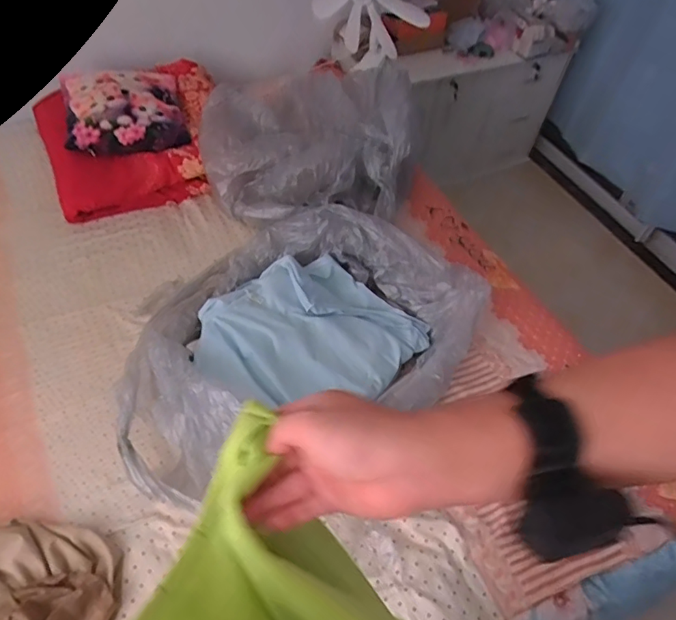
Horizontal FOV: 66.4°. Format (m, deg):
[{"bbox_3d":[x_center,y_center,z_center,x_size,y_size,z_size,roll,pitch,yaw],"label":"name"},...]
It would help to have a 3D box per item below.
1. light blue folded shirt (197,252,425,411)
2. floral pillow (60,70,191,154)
[{"bbox_3d":[-0.065,0.051,1.125,0.402,0.059,0.438,38,52,17],"label":"light blue folded shirt"},{"bbox_3d":[-0.593,-0.561,1.444,0.307,0.109,0.292,-9,54,-12],"label":"floral pillow"}]

